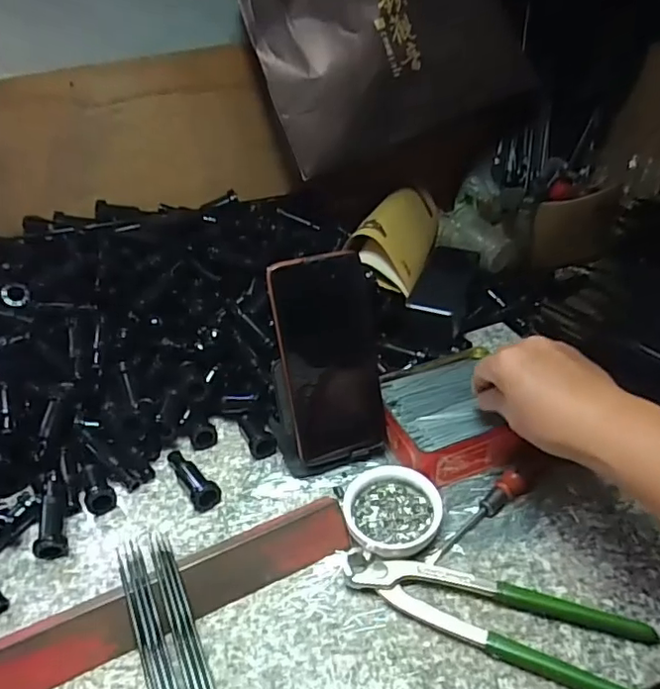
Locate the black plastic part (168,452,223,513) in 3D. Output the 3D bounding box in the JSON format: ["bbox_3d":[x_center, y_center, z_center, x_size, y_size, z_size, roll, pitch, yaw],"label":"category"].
[{"bbox_3d":[-0.114,0.110,0.480,0.023,0.018,0.068,-23,42,-23],"label":"black plastic part"}]

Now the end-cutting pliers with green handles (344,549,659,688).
[{"bbox_3d":[0.105,0.176,0.379,0.196,0.016,0.054,12,41,20],"label":"end-cutting pliers with green handles"}]

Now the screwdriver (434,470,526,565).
[{"bbox_3d":[0.114,0.132,0.437,0.096,0.020,0.018,-29,44,-29],"label":"screwdriver"}]

